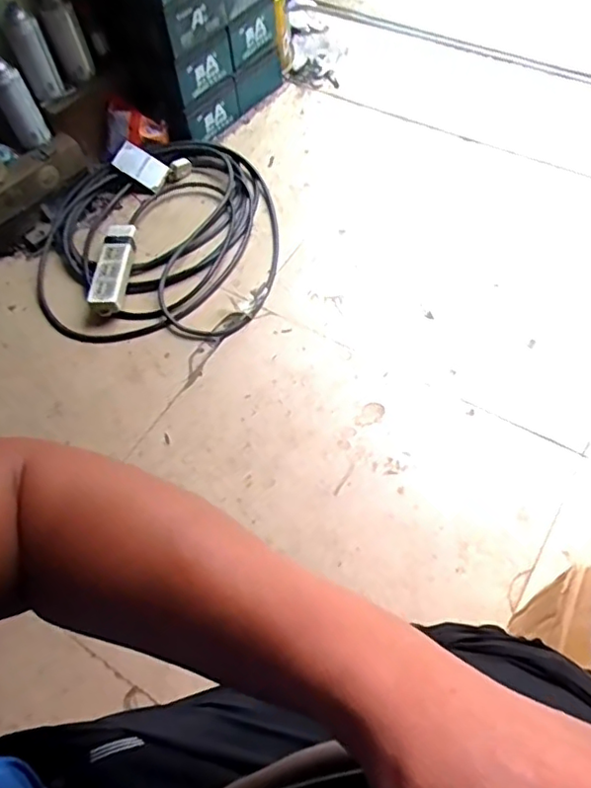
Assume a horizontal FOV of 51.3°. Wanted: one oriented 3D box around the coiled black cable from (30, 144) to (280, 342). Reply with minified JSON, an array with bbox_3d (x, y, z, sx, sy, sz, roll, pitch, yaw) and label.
[{"bbox_3d":[-0.254,-0.317,1.137,0.435,0.064,0.487,-2,59,4],"label":"coiled black cable"}]

